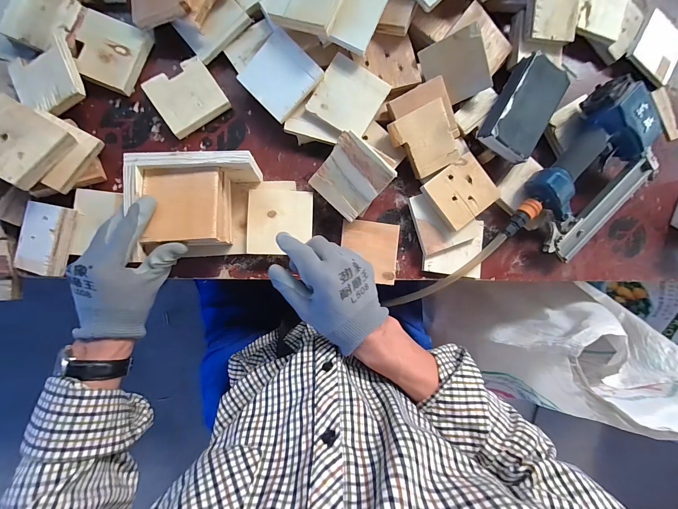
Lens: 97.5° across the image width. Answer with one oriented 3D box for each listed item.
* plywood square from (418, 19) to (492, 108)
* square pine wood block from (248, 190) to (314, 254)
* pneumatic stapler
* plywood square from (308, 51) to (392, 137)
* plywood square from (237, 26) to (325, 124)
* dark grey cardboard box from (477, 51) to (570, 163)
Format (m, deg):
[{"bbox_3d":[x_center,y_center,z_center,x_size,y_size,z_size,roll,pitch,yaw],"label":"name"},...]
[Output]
[{"bbox_3d":[0.169,-0.267,0.431,0.081,0.011,0.086,-18,121,24],"label":"plywood square"},{"bbox_3d":[-0.083,-0.045,0.419,0.089,0.008,0.089,2,89,-5],"label":"square pine wood block"},{"bbox_3d":[0.384,-0.102,0.450,0.164,0.086,0.254,33,84,-3],"label":"pneumatic stapler"},{"bbox_3d":[0.014,-0.224,0.424,0.090,0.011,0.089,30,84,-3],"label":"plywood square"},{"bbox_3d":[-0.083,-0.250,0.416,0.091,0.007,0.091,44,102,-2],"label":"plywood square"},{"bbox_3d":[0.270,-0.209,0.434,0.077,0.039,0.136,29,85,-3],"label":"dark grey cardboard box"}]

